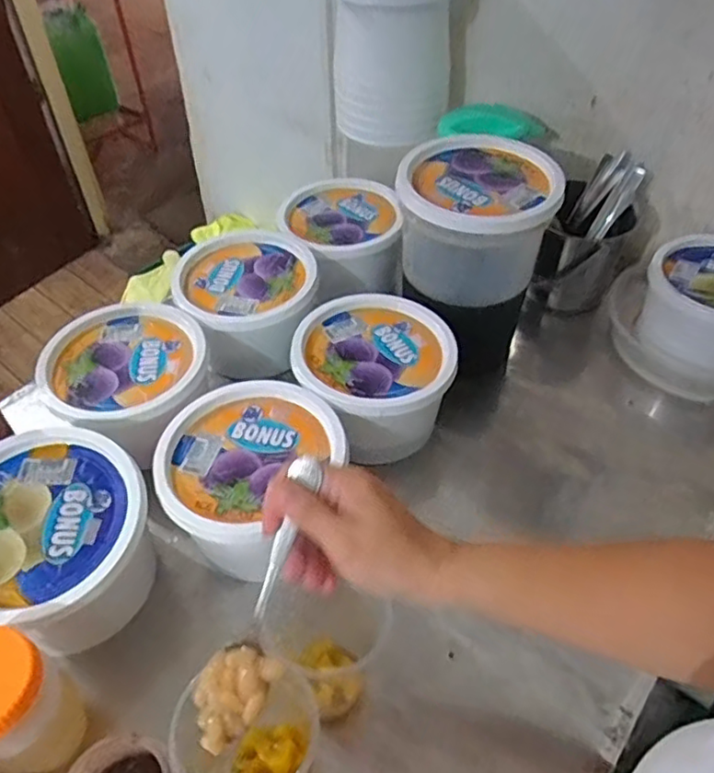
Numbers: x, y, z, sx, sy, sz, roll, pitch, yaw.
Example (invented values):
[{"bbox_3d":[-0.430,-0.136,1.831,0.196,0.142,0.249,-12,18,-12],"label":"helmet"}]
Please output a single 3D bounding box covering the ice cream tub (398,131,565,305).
[{"bbox_3d":[0.131,-0.179,0.709,0.158,0.133,0.160,0,47,0],"label":"ice cream tub"}]

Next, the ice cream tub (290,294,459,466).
[{"bbox_3d":[0.018,-0.012,0.691,0.170,0.104,0.173,-8,48,-7],"label":"ice cream tub"}]

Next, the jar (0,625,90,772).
[{"bbox_3d":[-0.244,0.229,0.448,0.067,0.116,0.068,0,47,0],"label":"jar"}]

